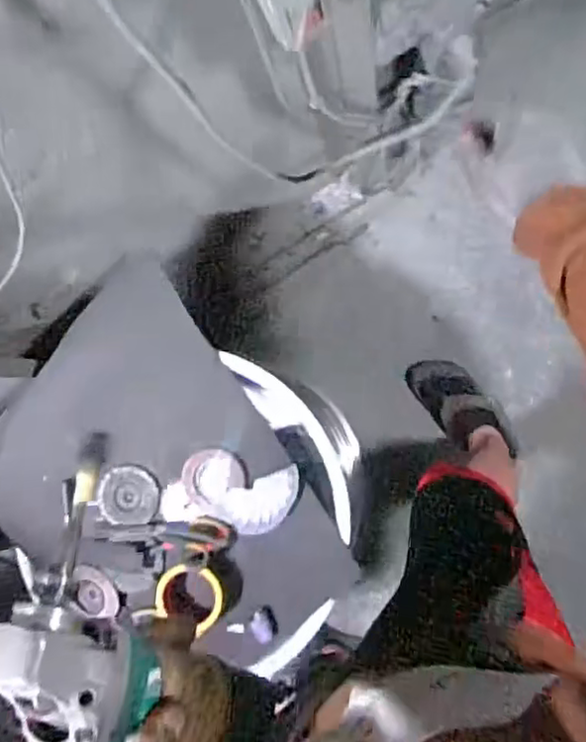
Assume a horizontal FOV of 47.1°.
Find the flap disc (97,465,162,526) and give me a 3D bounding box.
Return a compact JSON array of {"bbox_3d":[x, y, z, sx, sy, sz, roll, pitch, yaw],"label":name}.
[{"bbox_3d":[-0.238,0.183,0.986,0.090,0.022,0.085,-2,89,8],"label":"flap disc"}]

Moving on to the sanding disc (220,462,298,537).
[{"bbox_3d":[-0.039,0.187,0.947,0.116,0.013,0.073,-21,86,7],"label":"sanding disc"}]

